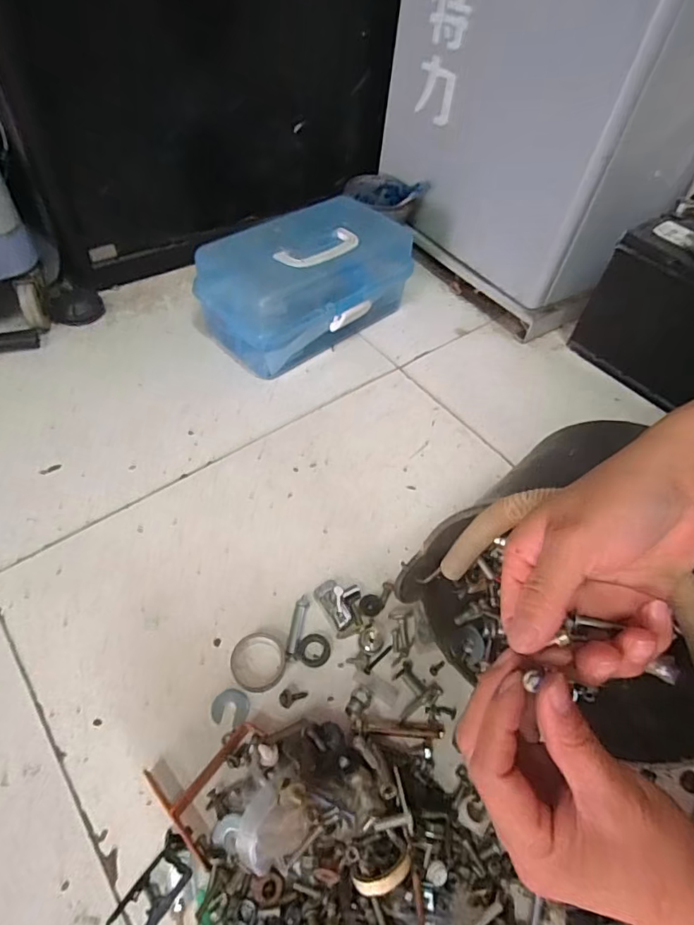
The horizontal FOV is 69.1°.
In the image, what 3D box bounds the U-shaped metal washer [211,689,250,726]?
[{"bbox_3d":[-0.109,0.228,0.471,0.034,0.004,0.030,9,54,4],"label":"U-shaped metal washer"}]

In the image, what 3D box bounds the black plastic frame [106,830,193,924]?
[{"bbox_3d":[-0.149,0.331,0.390,0.033,0.011,0.072,29,57,18],"label":"black plastic frame"}]

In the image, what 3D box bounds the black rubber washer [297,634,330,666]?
[{"bbox_3d":[-0.033,0.188,0.505,0.032,0.011,0.035,5,48,-6],"label":"black rubber washer"}]

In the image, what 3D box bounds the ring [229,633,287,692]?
[{"bbox_3d":[-0.088,0.197,0.499,0.054,0.007,0.056,1,53,-2],"label":"ring"}]

